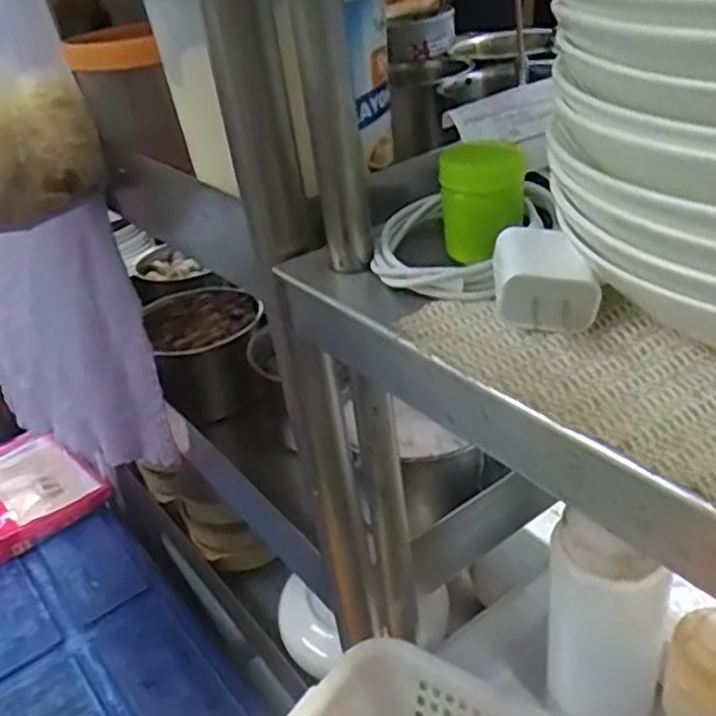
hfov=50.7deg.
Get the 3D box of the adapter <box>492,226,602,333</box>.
[{"bbox_3d":[0.083,-0.036,0.341,0.042,0.032,0.047,-3,31,9],"label":"adapter"}]

